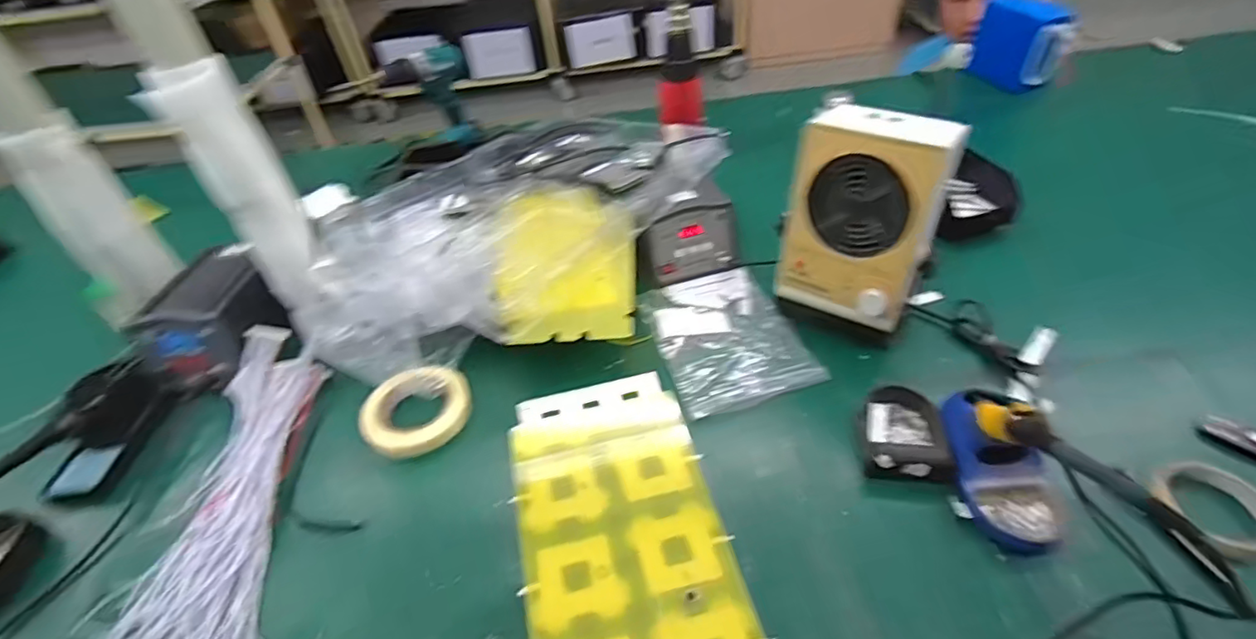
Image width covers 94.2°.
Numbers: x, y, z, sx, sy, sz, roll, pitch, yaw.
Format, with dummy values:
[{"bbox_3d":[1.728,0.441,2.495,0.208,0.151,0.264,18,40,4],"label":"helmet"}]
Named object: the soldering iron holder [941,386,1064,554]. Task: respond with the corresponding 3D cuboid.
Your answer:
[{"bbox_3d":[0.354,0.126,0.538,0.088,0.077,0.147,0,42,6],"label":"soldering iron holder"}]

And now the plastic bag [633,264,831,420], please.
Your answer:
[{"bbox_3d":[0.121,0.017,0.732,0.168,0.017,0.224,-14,42,-9],"label":"plastic bag"}]

